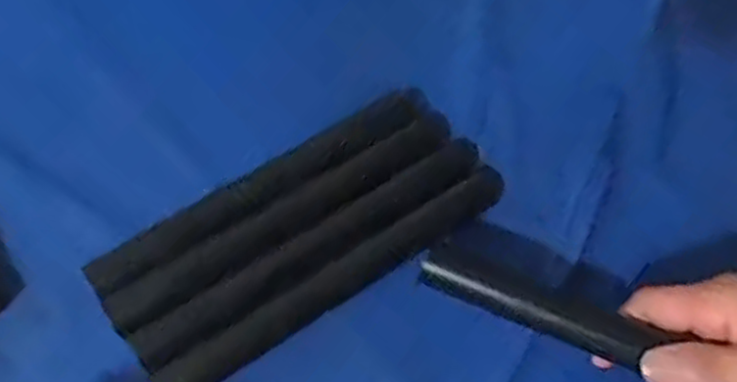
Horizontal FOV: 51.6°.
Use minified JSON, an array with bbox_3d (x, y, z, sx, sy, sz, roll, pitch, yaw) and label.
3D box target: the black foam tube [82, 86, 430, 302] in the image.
[{"bbox_3d":[-0.059,-0.001,0.462,0.224,0.029,0.024,-31,63,-17],"label":"black foam tube"}]

